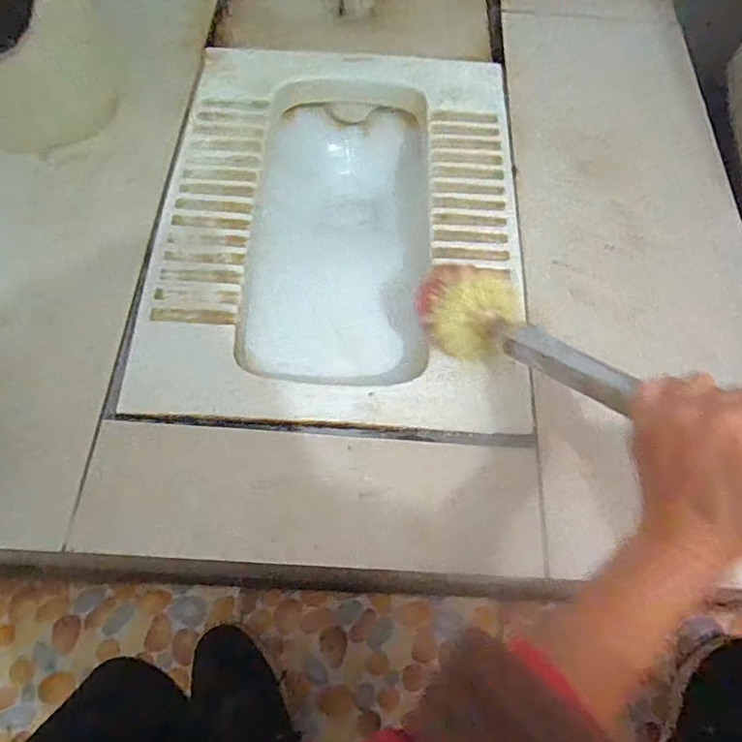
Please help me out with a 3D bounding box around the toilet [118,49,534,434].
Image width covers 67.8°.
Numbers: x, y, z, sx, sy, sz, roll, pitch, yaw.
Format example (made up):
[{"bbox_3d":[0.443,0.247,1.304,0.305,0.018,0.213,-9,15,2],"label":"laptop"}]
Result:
[{"bbox_3d":[-0.033,-0.155,0.712,0.396,0.162,0.519,3,64,-2],"label":"toilet"}]

